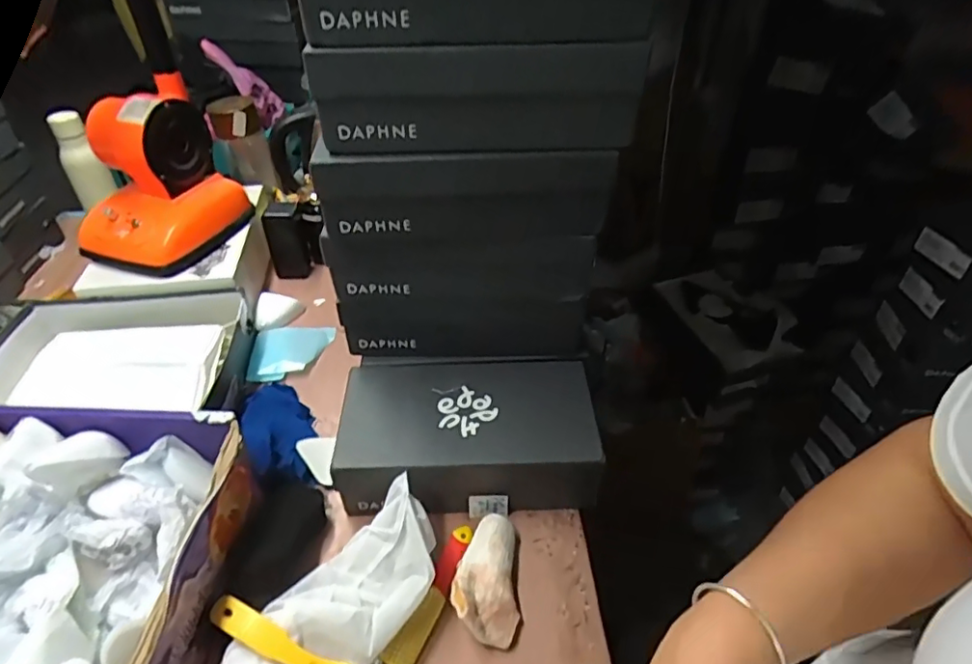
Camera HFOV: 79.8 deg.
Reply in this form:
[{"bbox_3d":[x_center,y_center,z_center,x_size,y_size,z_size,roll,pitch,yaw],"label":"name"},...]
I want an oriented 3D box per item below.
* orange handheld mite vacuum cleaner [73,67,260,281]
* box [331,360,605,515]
[{"bbox_3d":[-0.498,-0.231,0.864,0.167,0.201,0.203,14,43,14],"label":"orange handheld mite vacuum cleaner"},{"bbox_3d":[-0.022,0.120,0.708,0.292,0.087,0.158,-1,41,-2],"label":"box"}]

